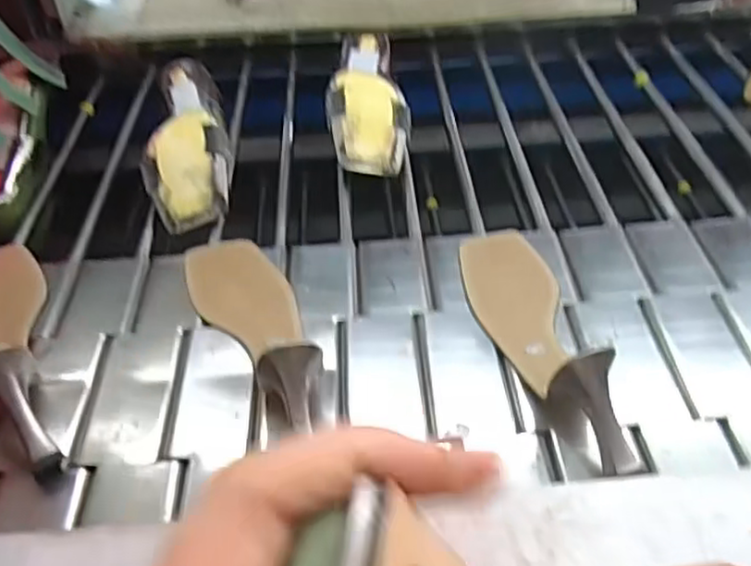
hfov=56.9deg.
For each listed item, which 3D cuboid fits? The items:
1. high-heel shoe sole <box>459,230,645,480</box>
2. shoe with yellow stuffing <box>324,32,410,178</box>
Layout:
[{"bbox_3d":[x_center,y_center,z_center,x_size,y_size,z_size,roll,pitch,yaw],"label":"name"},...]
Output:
[{"bbox_3d":[0.124,0.027,0.534,0.073,0.064,0.266,-6,43,-4],"label":"high-heel shoe sole"},{"bbox_3d":[-0.012,-0.206,0.776,0.081,0.078,0.218,-5,43,-3],"label":"shoe with yellow stuffing"}]

